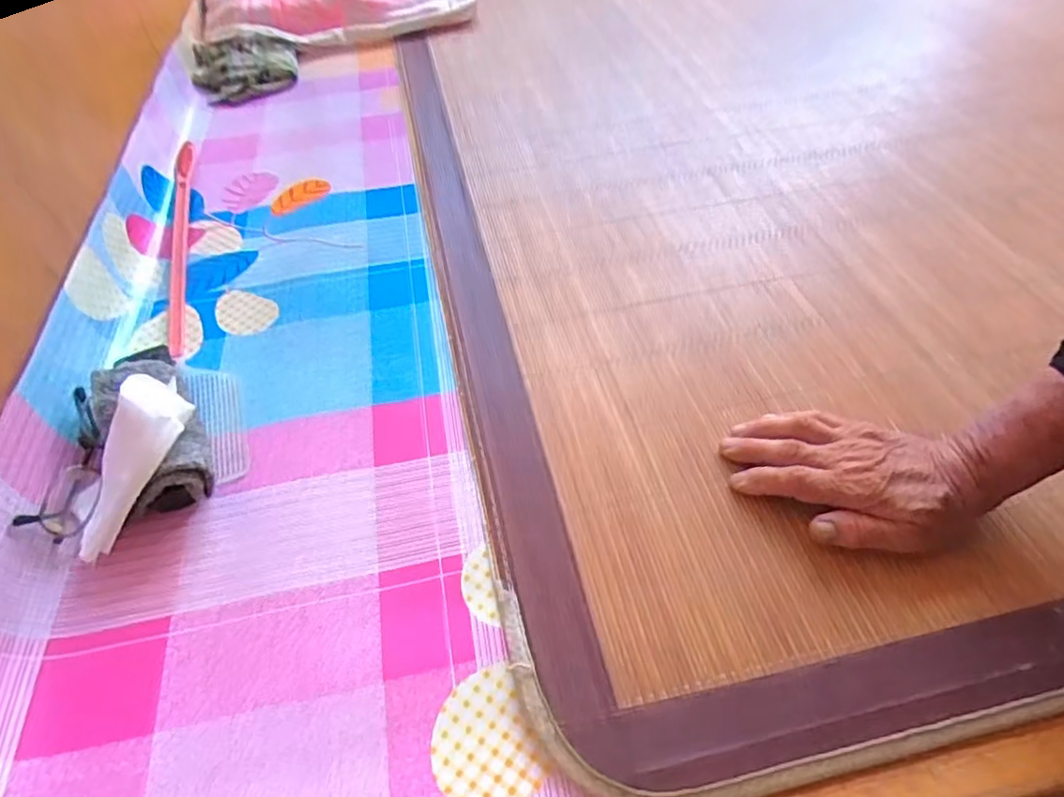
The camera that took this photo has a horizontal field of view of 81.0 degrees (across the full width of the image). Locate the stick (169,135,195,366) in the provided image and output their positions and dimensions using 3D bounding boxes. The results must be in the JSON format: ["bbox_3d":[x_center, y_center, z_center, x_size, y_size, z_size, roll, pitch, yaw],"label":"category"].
[{"bbox_3d":[-0.371,-0.178,0.657,0.019,0.008,0.405,-17,51,-10],"label":"stick"}]

